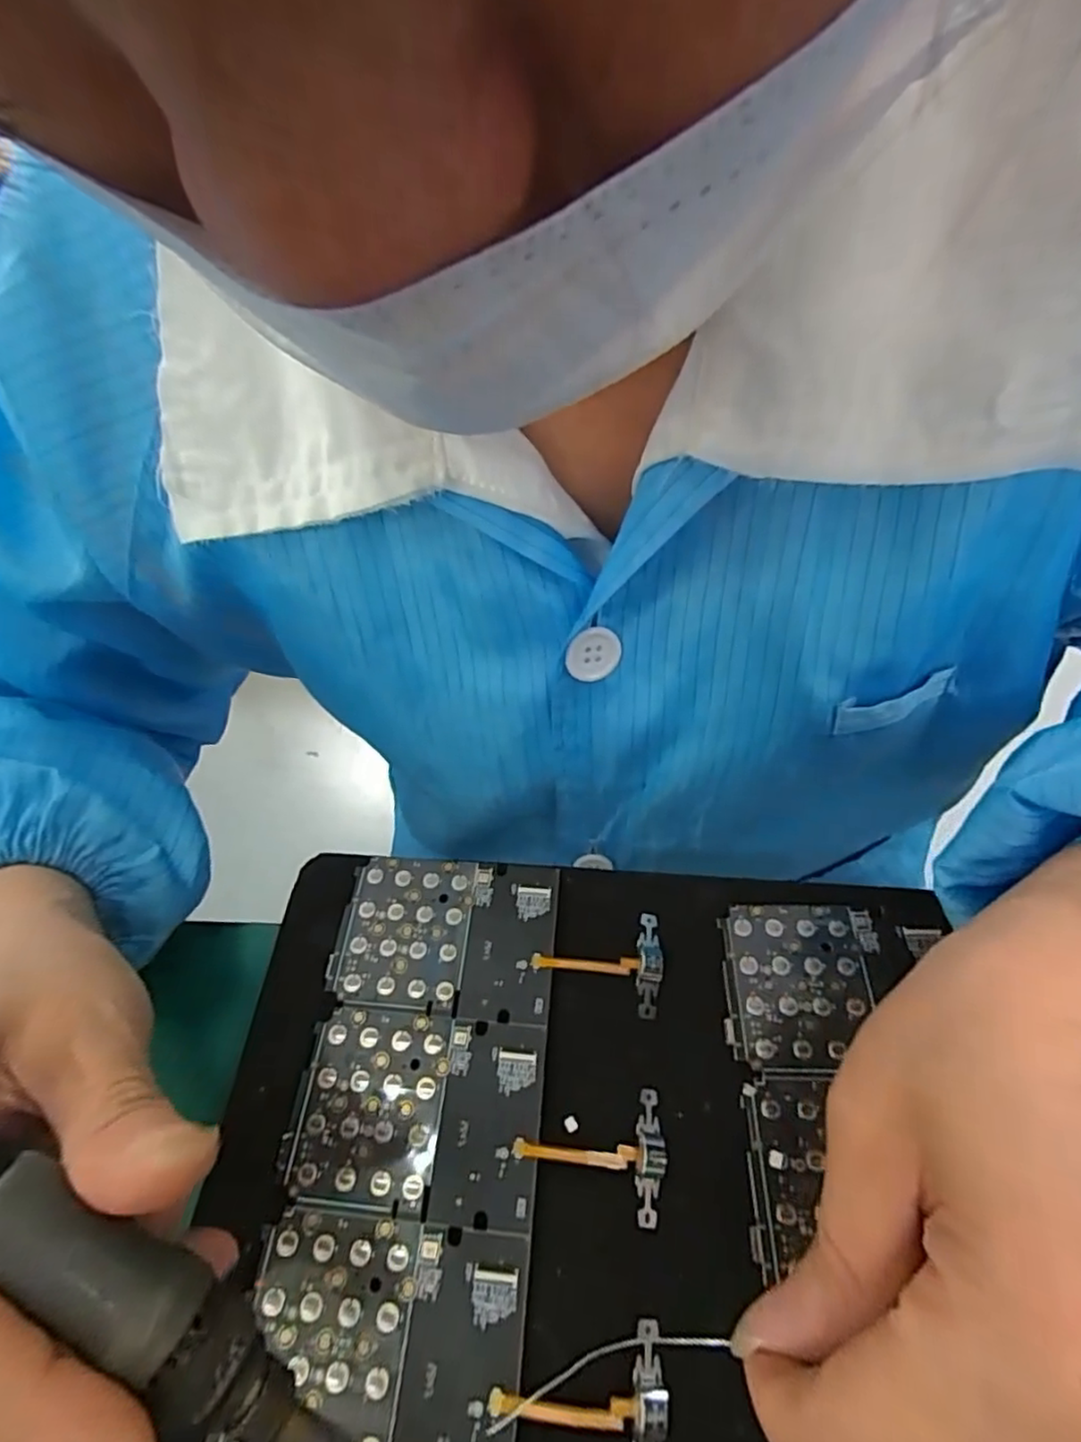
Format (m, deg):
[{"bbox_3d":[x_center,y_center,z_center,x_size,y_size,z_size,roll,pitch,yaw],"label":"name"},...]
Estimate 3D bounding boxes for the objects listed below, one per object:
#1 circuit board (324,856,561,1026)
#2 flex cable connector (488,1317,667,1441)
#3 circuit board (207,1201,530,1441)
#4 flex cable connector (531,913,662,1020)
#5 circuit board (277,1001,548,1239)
[{"bbox_3d":[-0.034,0.078,0.235,0.078,0.004,0.054,3,59,5],"label":"circuit board"},{"bbox_3d":[0.011,0.176,0.168,0.044,0.004,0.034,11,60,10],"label":"flex cable connector"},{"bbox_3d":[-0.043,0.171,0.175,0.074,0.005,0.054,2,59,5],"label":"circuit board"},{"bbox_3d":[0.021,0.084,0.230,0.045,0.004,0.035,8,60,9],"label":"flex cable connector"},{"bbox_3d":[-0.040,0.125,0.205,0.078,0.004,0.055,3,59,6],"label":"circuit board"}]

